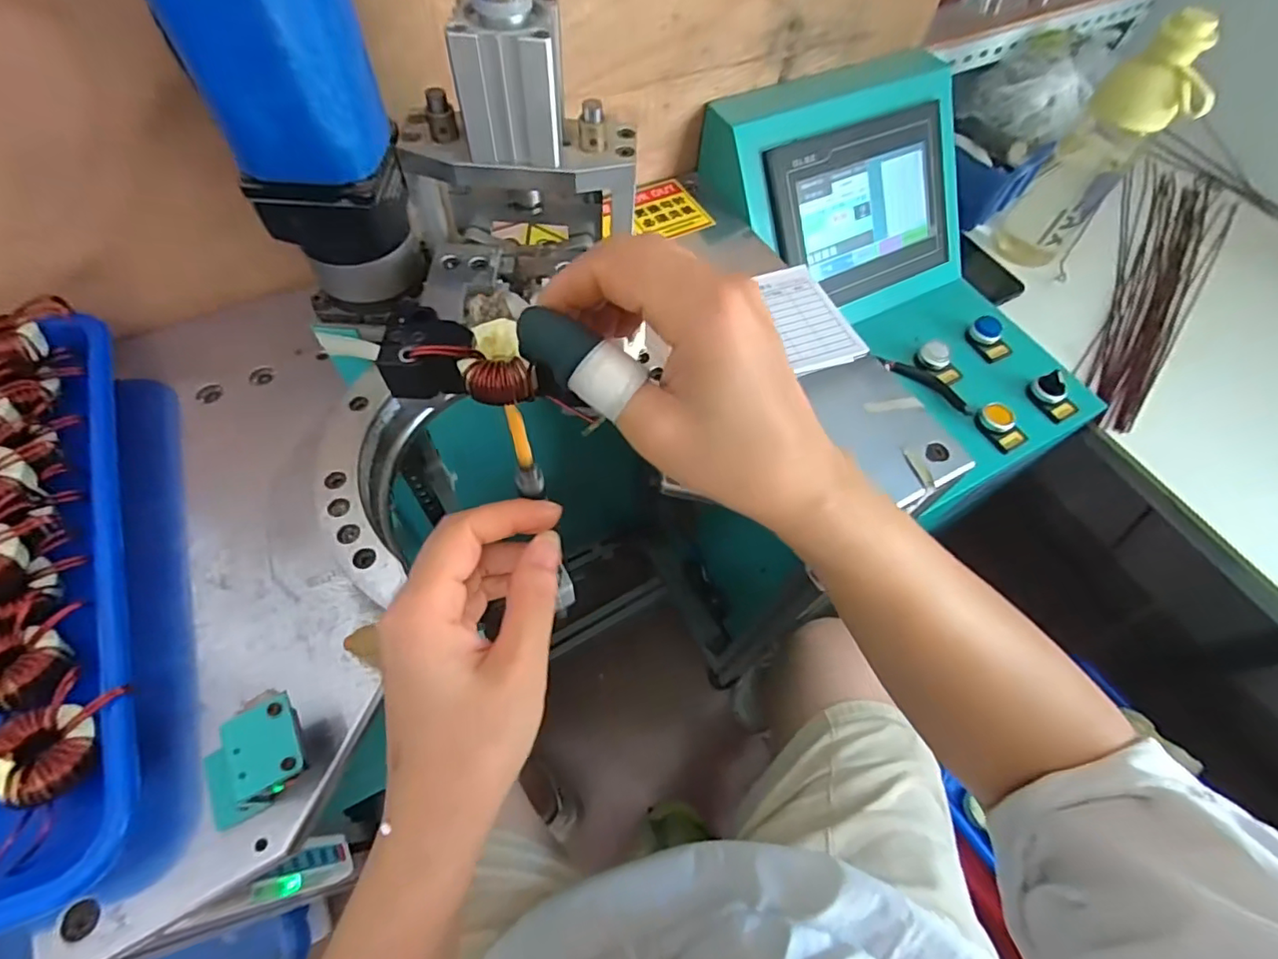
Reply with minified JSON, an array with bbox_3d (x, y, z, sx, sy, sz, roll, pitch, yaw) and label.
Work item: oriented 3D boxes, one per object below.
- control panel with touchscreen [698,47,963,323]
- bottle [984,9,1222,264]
[{"bbox_3d":[0.194,-0.262,0.538,0.258,0.151,0.163,-23,65,-15],"label":"control panel with touchscreen"},{"bbox_3d":[0.463,-0.326,0.572,0.090,0.227,0.067,34,65,15],"label":"bottle"}]

